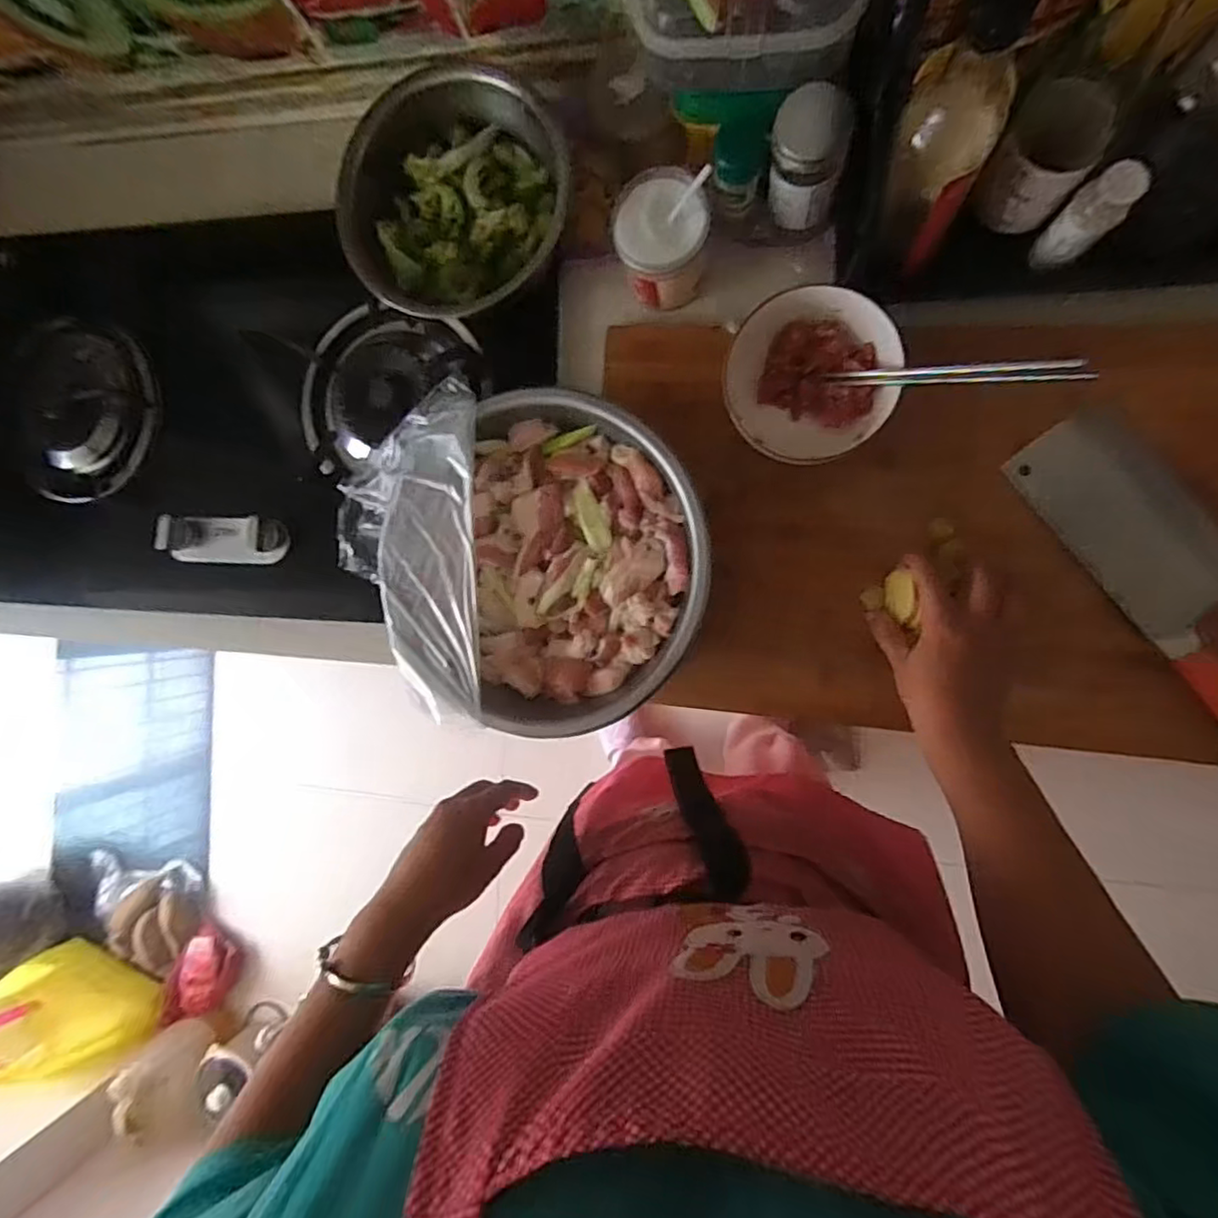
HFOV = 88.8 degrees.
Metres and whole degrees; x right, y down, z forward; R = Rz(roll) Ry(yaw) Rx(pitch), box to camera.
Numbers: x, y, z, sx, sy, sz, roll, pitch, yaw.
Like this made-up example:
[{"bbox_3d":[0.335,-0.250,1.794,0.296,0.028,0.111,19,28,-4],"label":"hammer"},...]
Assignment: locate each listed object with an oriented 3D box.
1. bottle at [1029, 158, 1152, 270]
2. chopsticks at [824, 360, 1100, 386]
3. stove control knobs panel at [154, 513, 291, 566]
[{"bbox_3d":[0.368,-0.301,0.481,0.036,0.095,0.031,37,97,7],"label":"bottle"},{"bbox_3d":[0.258,-0.180,0.478,0.180,0.015,0.013,18,95,43],"label":"chopsticks"},{"bbox_3d":[-0.419,-0.075,0.681,0.137,0.044,0.050,2,91,10],"label":"stove control knobs panel"}]

